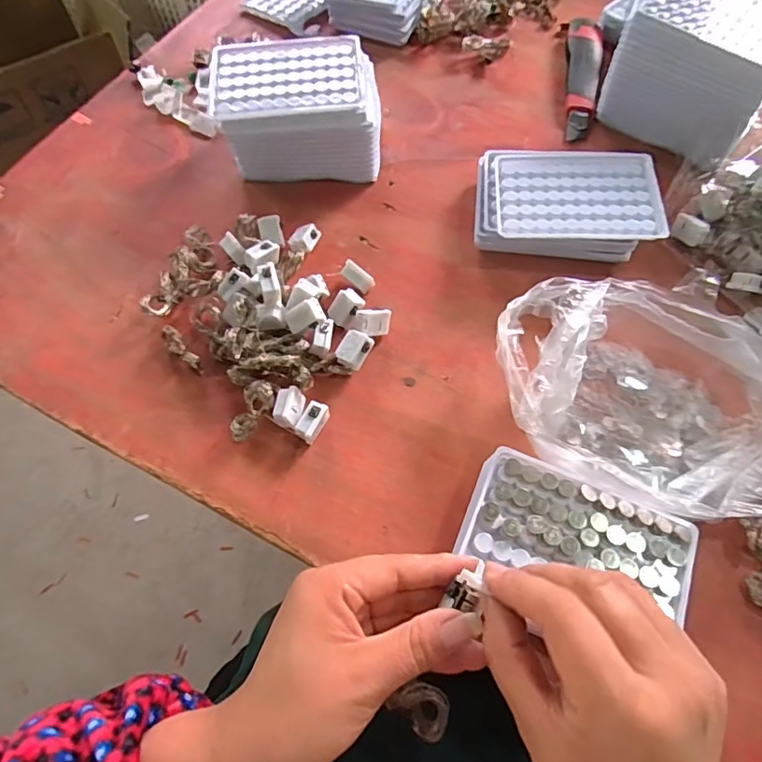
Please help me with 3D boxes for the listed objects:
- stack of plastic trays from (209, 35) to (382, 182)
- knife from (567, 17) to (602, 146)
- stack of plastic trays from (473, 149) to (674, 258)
[{"bbox_3d":[-0.073,-0.244,0.481,0.145,0.073,0.108,0,63,0],"label":"stack of plastic trays"},{"bbox_3d":[0.207,-0.310,0.538,0.034,0.016,0.170,10,63,5],"label":"knife"},{"bbox_3d":[0.154,-0.144,0.446,0.143,0.042,0.113,5,63,3],"label":"stack of plastic trays"}]

